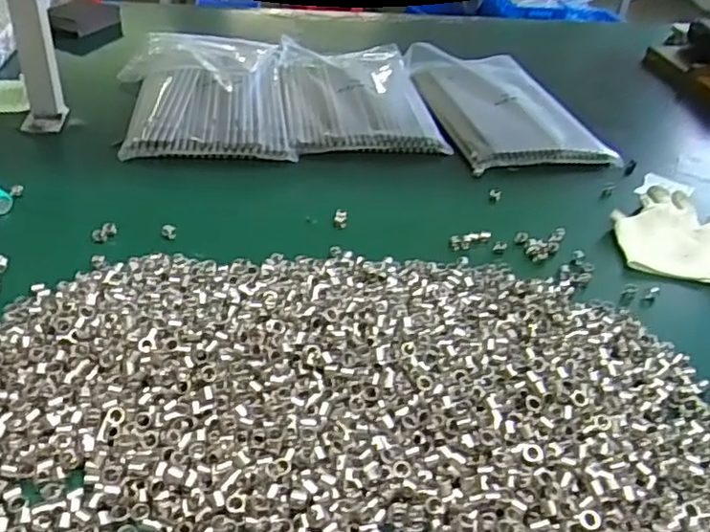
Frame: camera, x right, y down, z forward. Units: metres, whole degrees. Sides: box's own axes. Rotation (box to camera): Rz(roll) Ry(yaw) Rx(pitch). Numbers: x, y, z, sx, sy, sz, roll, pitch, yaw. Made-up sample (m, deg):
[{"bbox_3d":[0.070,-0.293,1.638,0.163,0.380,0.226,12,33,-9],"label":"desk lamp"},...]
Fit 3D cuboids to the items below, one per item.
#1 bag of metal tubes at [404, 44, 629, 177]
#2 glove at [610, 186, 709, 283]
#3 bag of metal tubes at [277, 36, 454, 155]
[{"bbox_3d":[0.190,-0.219,0.861,0.193,0.030,0.320,-5,38,-12],"label":"bag of metal tubes"},{"bbox_3d":[0.308,-0.037,0.635,0.103,0.017,0.153,14,38,12],"label":"glove"},{"bbox_3d":[-0.003,-0.228,0.854,0.180,0.026,0.308,-2,37,-9],"label":"bag of metal tubes"}]

